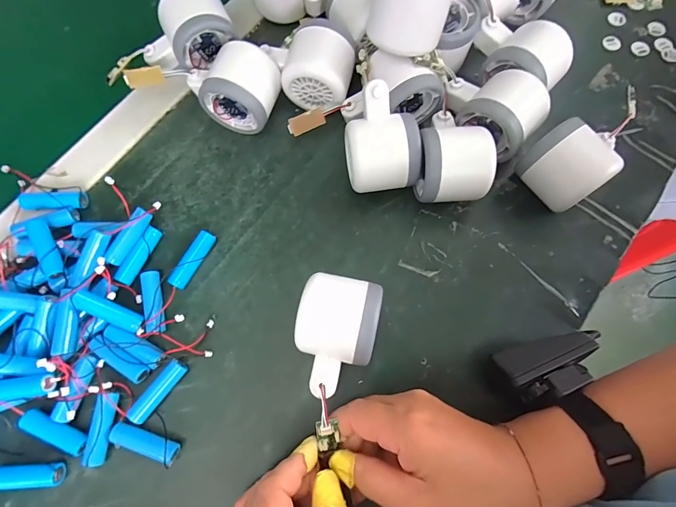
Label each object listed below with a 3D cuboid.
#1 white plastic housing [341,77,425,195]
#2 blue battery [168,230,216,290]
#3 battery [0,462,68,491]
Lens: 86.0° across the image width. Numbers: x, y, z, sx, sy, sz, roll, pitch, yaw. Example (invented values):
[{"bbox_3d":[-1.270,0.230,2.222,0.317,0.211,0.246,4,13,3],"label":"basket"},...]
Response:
[{"bbox_3d":[0.034,-0.087,0.299,0.057,0.068,0.068,-5,76,-2],"label":"white plastic housing"},{"bbox_3d":[-0.121,0.005,0.303,0.014,0.014,0.051,30,77,7],"label":"blue battery"},{"bbox_3d":[-0.223,0.158,0.256,0.048,0.016,0.013,0,76,-1],"label":"battery"}]

